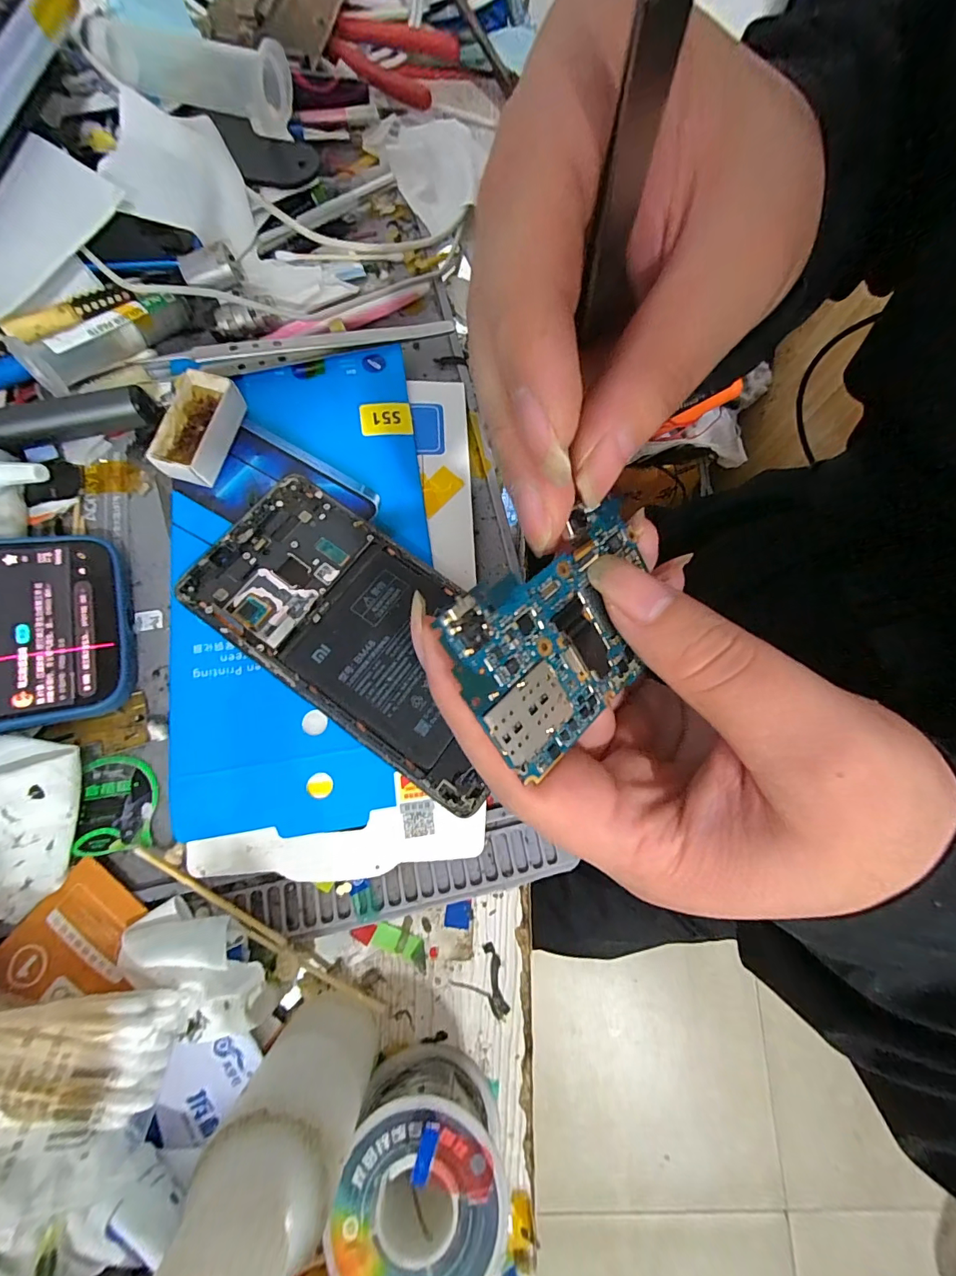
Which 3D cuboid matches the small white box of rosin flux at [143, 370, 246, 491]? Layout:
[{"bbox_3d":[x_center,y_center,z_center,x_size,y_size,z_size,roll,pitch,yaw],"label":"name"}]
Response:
[{"bbox_3d":[-0.128,-0.094,0.207,0.023,0.020,0.048,16,74,3],"label":"small white box of rosin flux"}]

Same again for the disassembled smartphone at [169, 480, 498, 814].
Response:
[{"bbox_3d":[-0.047,-0.004,0.194,0.151,0.013,0.076,35,76,8],"label":"disassembled smartphone"}]

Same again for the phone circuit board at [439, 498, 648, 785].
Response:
[{"bbox_3d":[0.024,-0.002,0.115,0.066,0.004,0.045,-38,105,-25],"label":"phone circuit board"}]

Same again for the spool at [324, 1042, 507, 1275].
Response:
[{"bbox_3d":[-0.018,0.174,0.146,0.049,0.035,0.053,0,74,-2],"label":"spool"}]

